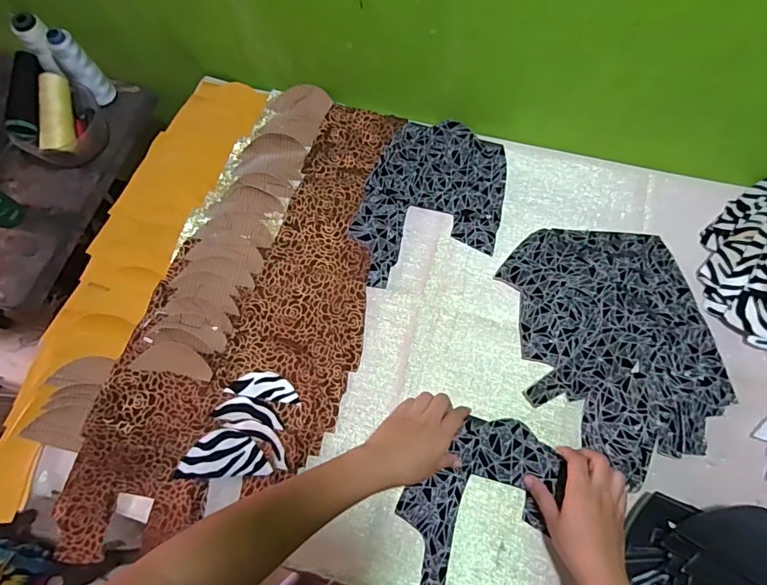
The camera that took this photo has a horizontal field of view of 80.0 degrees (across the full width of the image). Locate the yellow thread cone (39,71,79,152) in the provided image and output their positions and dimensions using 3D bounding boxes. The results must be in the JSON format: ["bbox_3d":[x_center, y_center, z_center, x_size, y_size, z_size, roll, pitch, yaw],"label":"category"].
[{"bbox_3d":[-0.455,-0.249,0.642,0.041,0.034,0.115,-6,87,-1],"label":"yellow thread cone"}]

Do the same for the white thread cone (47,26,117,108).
[{"bbox_3d":[-0.434,-0.319,0.665,0.044,0.111,0.045,-36,72,-11],"label":"white thread cone"}]

